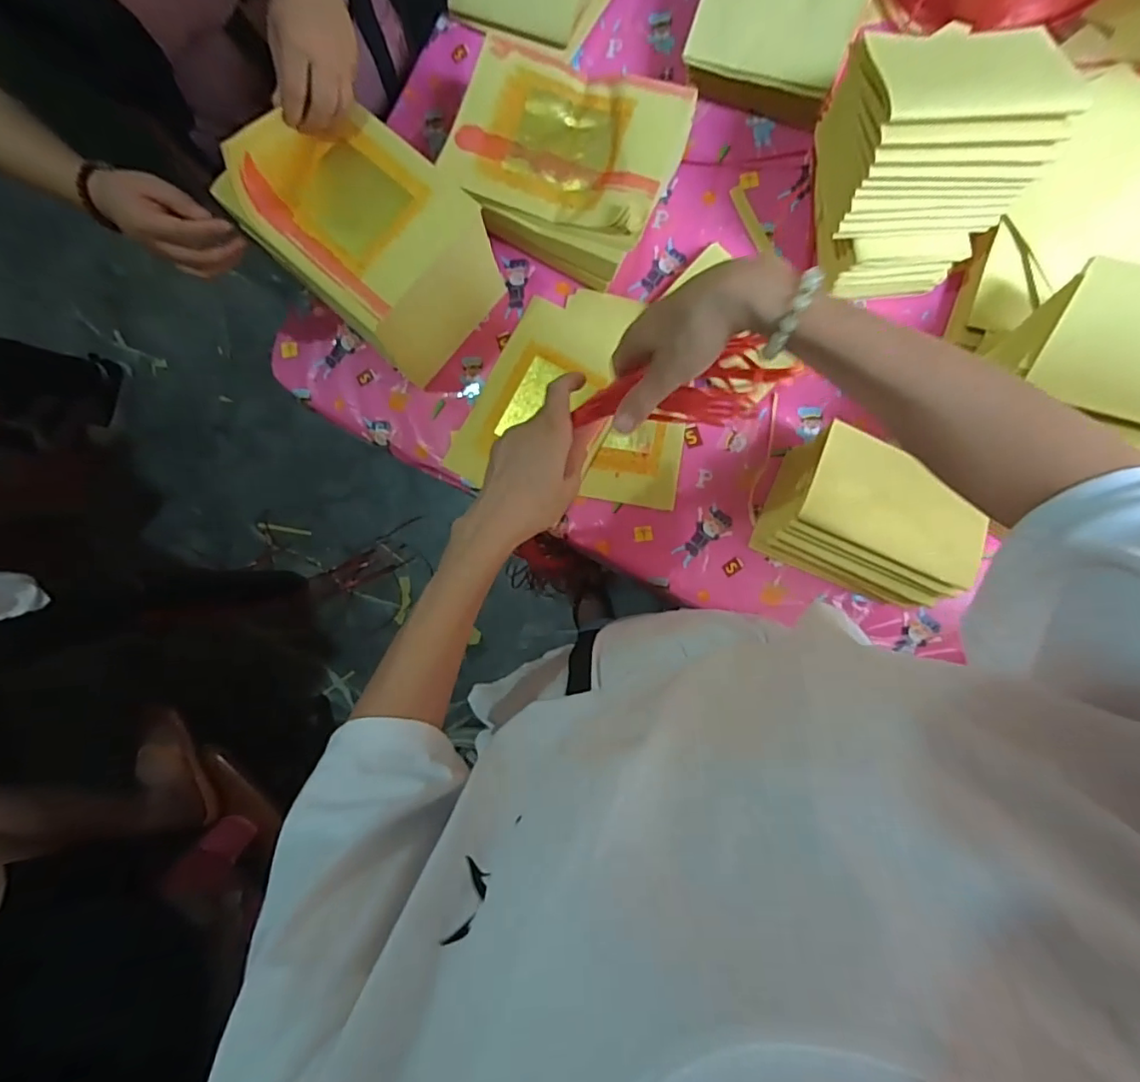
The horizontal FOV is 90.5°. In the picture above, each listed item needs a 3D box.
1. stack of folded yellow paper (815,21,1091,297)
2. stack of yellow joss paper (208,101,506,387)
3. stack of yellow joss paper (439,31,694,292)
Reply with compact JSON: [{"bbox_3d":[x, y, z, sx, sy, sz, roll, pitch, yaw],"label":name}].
[{"bbox_3d":[0.339,-0.352,0.543,0.177,0.181,0.164,-1,89,6],"label":"stack of folded yellow paper"},{"bbox_3d":[-0.199,-0.317,0.603,0.171,0.183,0.216,-45,85,4],"label":"stack of yellow joss paper"},{"bbox_3d":[-0.003,-0.403,0.618,0.228,0.112,0.176,26,92,6],"label":"stack of yellow joss paper"}]

